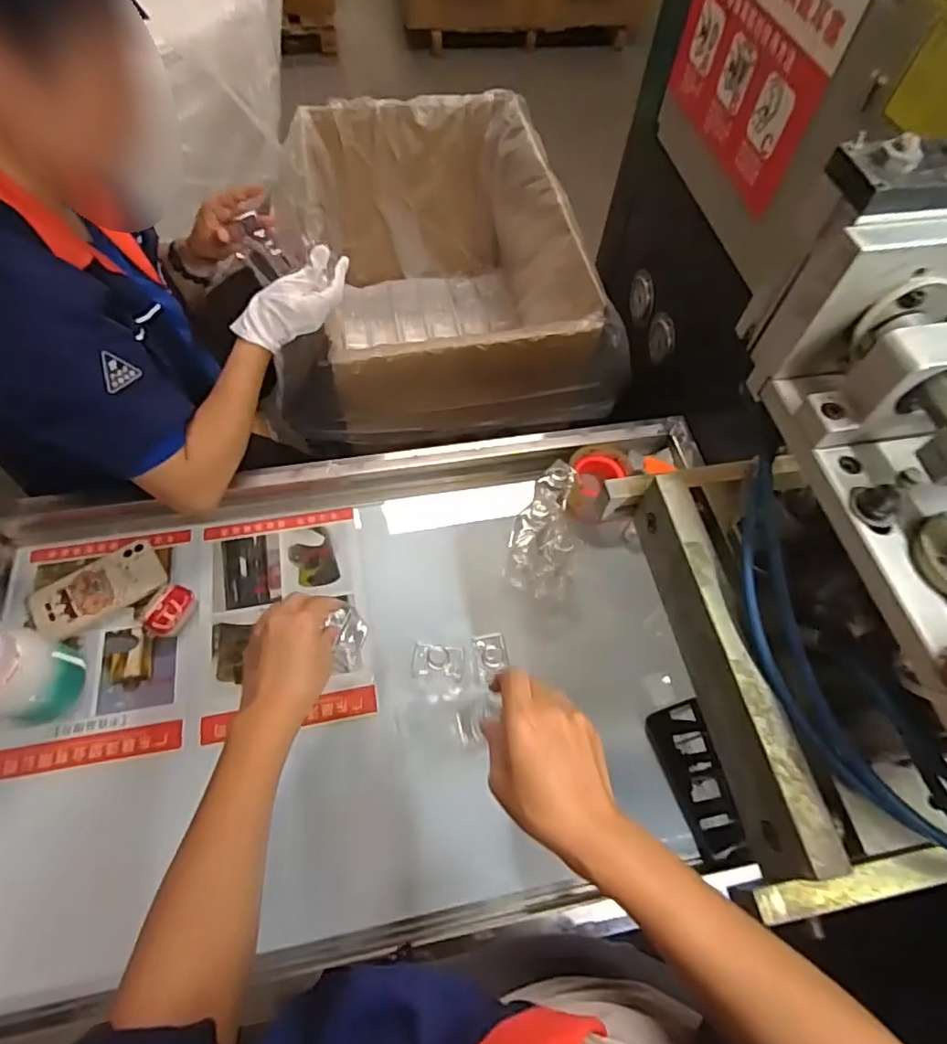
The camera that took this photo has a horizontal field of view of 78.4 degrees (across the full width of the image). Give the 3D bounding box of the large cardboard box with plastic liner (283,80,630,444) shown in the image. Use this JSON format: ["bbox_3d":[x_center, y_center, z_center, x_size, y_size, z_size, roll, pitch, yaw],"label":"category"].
[{"bbox_3d":[-0.084,-0.429,1.113,0.555,0.376,0.603,-10,62,-9],"label":"large cardboard box with plastic liner"}]

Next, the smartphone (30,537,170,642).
[{"bbox_3d":[-0.475,0.084,0.738,0.148,0.016,0.073,-33,80,-28],"label":"smartphone"}]

